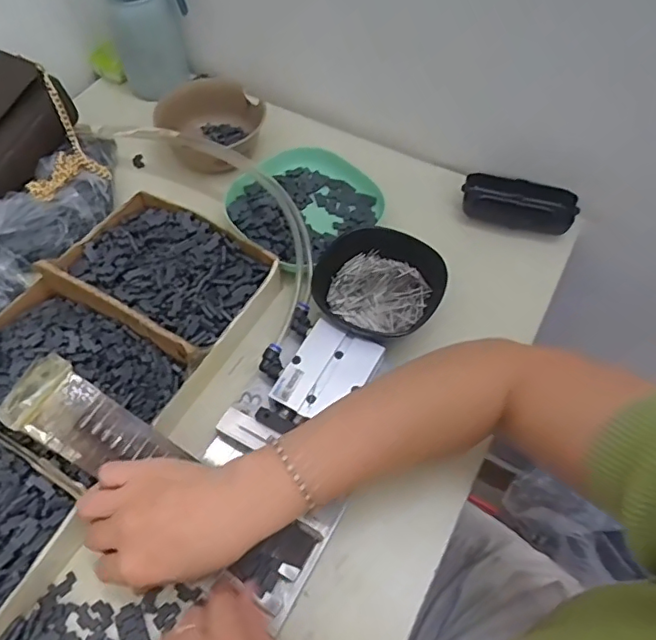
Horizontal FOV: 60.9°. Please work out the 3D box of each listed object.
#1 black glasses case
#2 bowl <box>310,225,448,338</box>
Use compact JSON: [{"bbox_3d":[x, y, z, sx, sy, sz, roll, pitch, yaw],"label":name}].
[{"bbox_3d":[0.195,-0.119,0.576,0.109,0.035,0.053,16,59,10],"label":"black glasses case"},{"bbox_3d":[0.044,-0.027,0.499,0.110,0.044,0.104,19,60,11],"label":"bowl"}]

